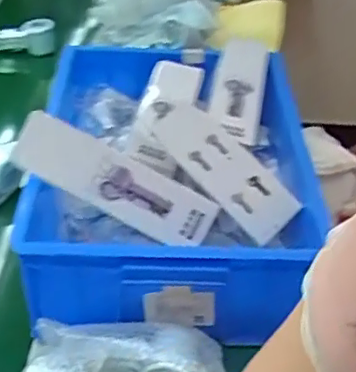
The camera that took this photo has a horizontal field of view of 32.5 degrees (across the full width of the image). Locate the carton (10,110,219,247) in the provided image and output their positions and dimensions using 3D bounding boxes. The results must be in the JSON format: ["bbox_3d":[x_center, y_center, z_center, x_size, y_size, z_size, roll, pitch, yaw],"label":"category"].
[{"bbox_3d":[-0.074,-0.002,0.730,0.241,0.075,0.024,29,12,-7],"label":"carton"}]

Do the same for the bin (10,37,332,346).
[{"bbox_3d":[-0.009,-0.036,0.838,0.342,0.158,0.465,1,38,-2],"label":"bin"}]

